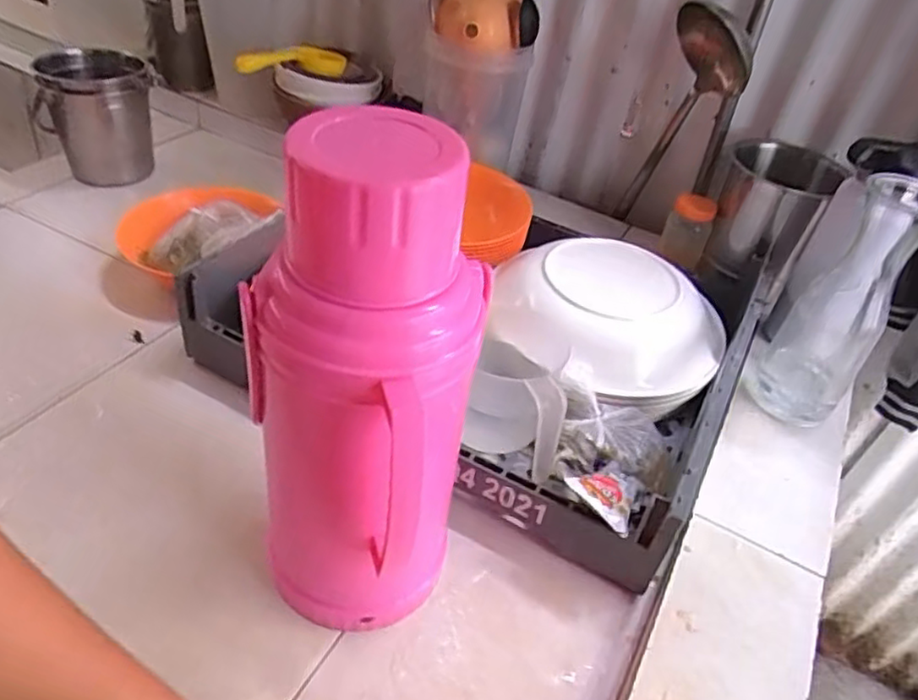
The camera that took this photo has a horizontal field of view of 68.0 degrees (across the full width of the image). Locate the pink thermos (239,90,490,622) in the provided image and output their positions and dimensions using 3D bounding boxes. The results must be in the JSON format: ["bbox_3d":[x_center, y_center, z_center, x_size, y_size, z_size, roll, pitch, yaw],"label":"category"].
[{"bbox_3d":[-0.070,0.044,0.474,0.145,0.372,0.116,12,41,2],"label":"pink thermos"}]

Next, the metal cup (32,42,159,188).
[{"bbox_3d":[-0.553,-0.355,1.047,0.155,0.177,0.155,6,41,-5],"label":"metal cup"}]

